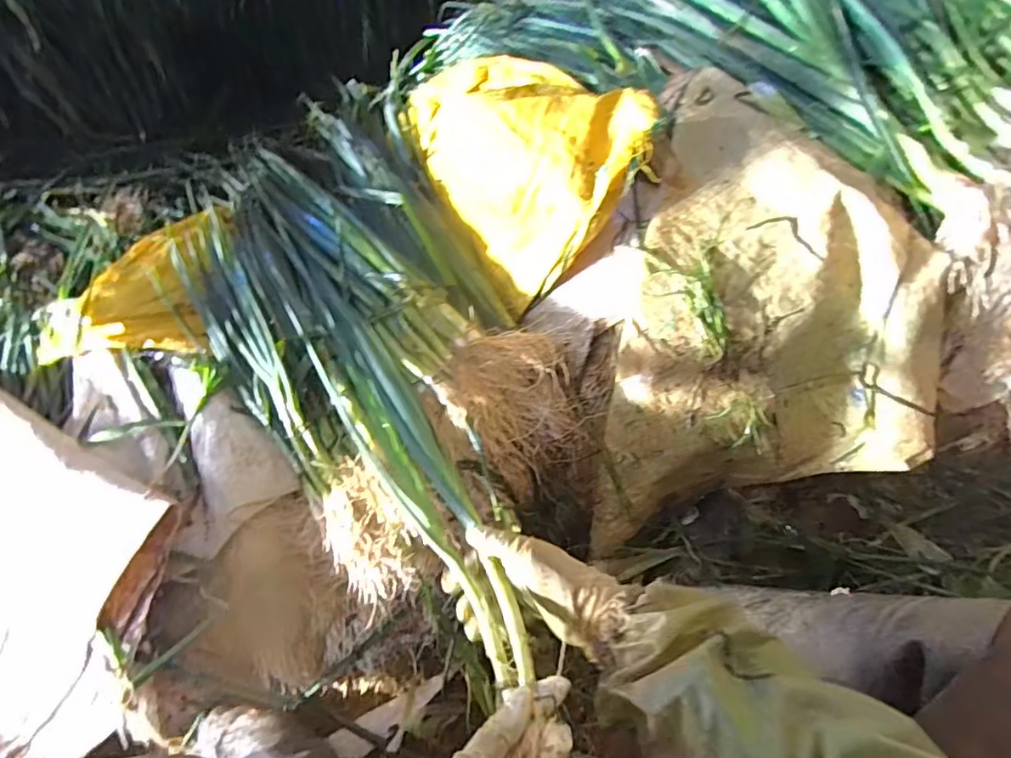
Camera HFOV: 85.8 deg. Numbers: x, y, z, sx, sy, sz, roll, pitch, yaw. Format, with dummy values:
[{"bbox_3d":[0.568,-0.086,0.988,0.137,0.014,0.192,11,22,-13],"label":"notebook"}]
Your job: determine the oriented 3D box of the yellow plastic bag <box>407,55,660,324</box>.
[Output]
[{"bbox_3d":[0.000,-0.310,0.696,0.158,0.229,0.414,-20,62,-16],"label":"yellow plastic bag"}]

